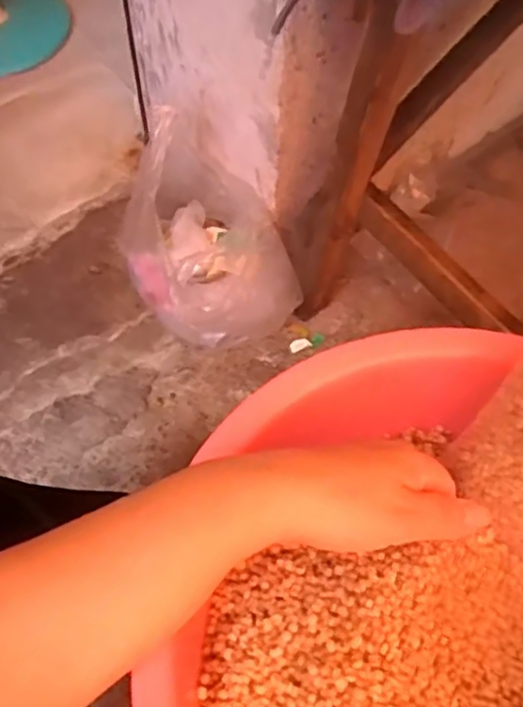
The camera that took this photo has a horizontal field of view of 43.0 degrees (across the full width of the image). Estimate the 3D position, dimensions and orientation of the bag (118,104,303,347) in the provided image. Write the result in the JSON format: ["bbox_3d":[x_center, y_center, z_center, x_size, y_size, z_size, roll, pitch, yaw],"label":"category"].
[{"bbox_3d":[-0.083,-0.169,0.848,0.184,0.262,0.259,-33,68,-17],"label":"bag"}]

